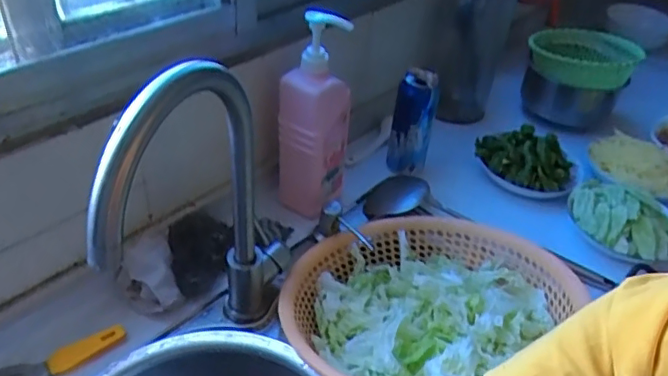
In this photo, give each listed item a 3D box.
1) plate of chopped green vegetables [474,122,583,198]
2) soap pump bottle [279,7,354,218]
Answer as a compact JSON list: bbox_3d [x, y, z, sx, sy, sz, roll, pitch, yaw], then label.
[{"bbox_3d":[0.332,-0.046,0.943,0.173,0.063,0.158,4,38,-3],"label":"plate of chopped green vegetables"},{"bbox_3d":[-0.025,-0.096,0.769,0.093,0.293,0.067,7,38,0],"label":"soap pump bottle"}]

